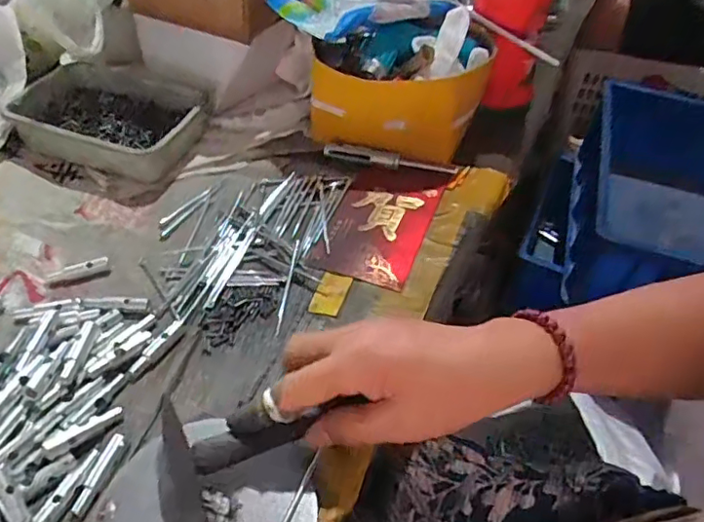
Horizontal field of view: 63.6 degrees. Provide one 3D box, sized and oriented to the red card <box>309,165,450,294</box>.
[{"bbox_3d":[0.028,-0.041,0.525,0.086,0.006,0.157,15,48,14],"label":"red card"}]

